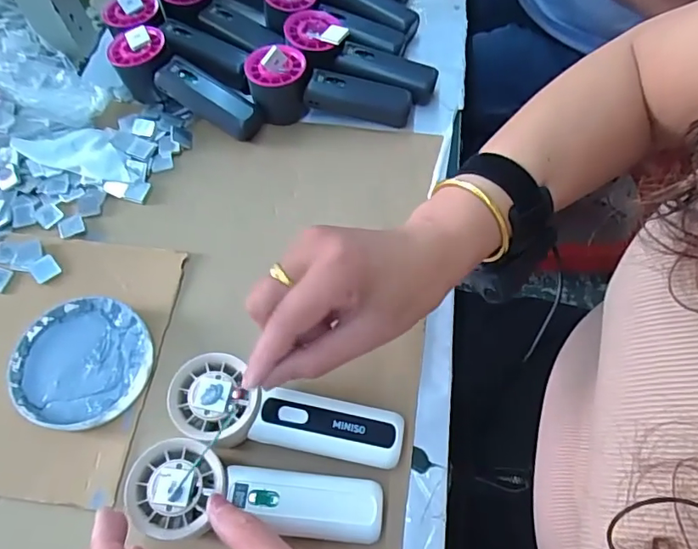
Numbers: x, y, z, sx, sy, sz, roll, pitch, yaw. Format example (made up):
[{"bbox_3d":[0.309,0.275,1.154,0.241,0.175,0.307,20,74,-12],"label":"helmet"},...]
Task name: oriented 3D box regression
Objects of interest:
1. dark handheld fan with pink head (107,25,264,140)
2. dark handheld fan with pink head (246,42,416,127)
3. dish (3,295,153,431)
[{"bbox_3d":[-0.158,-0.190,0.505,0.160,0.055,0.057,22,65,12],"label":"dark handheld fan with pink head"},{"bbox_3d":[-0.019,-0.183,0.502,0.155,0.058,0.055,2,63,2],"label":"dark handheld fan with pink head"},{"bbox_3d":[-0.203,0.067,0.395,0.100,0.016,0.099,0,63,0],"label":"dish"}]

